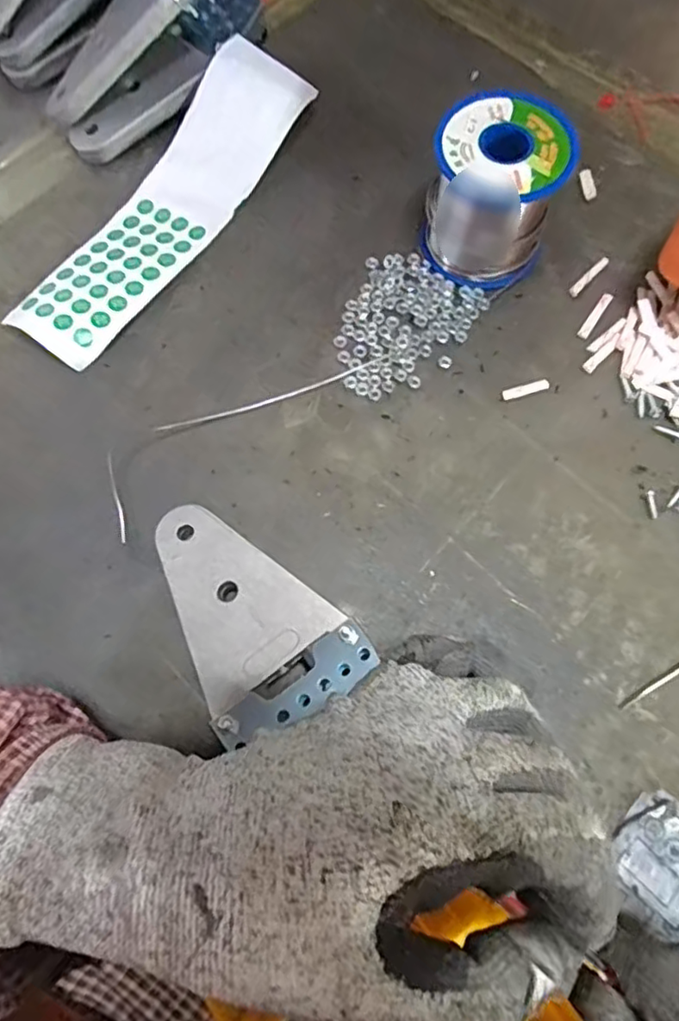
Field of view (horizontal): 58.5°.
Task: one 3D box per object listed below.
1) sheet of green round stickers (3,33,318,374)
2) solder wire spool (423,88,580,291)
[{"bbox_3d":[-0.097,-0.173,0.339,0.059,0.025,0.211,32,76,11],"label":"sheet of green round stickers"},{"bbox_3d":[0.079,-0.161,0.311,0.063,0.063,0.063,18,73,7],"label":"solder wire spool"}]

